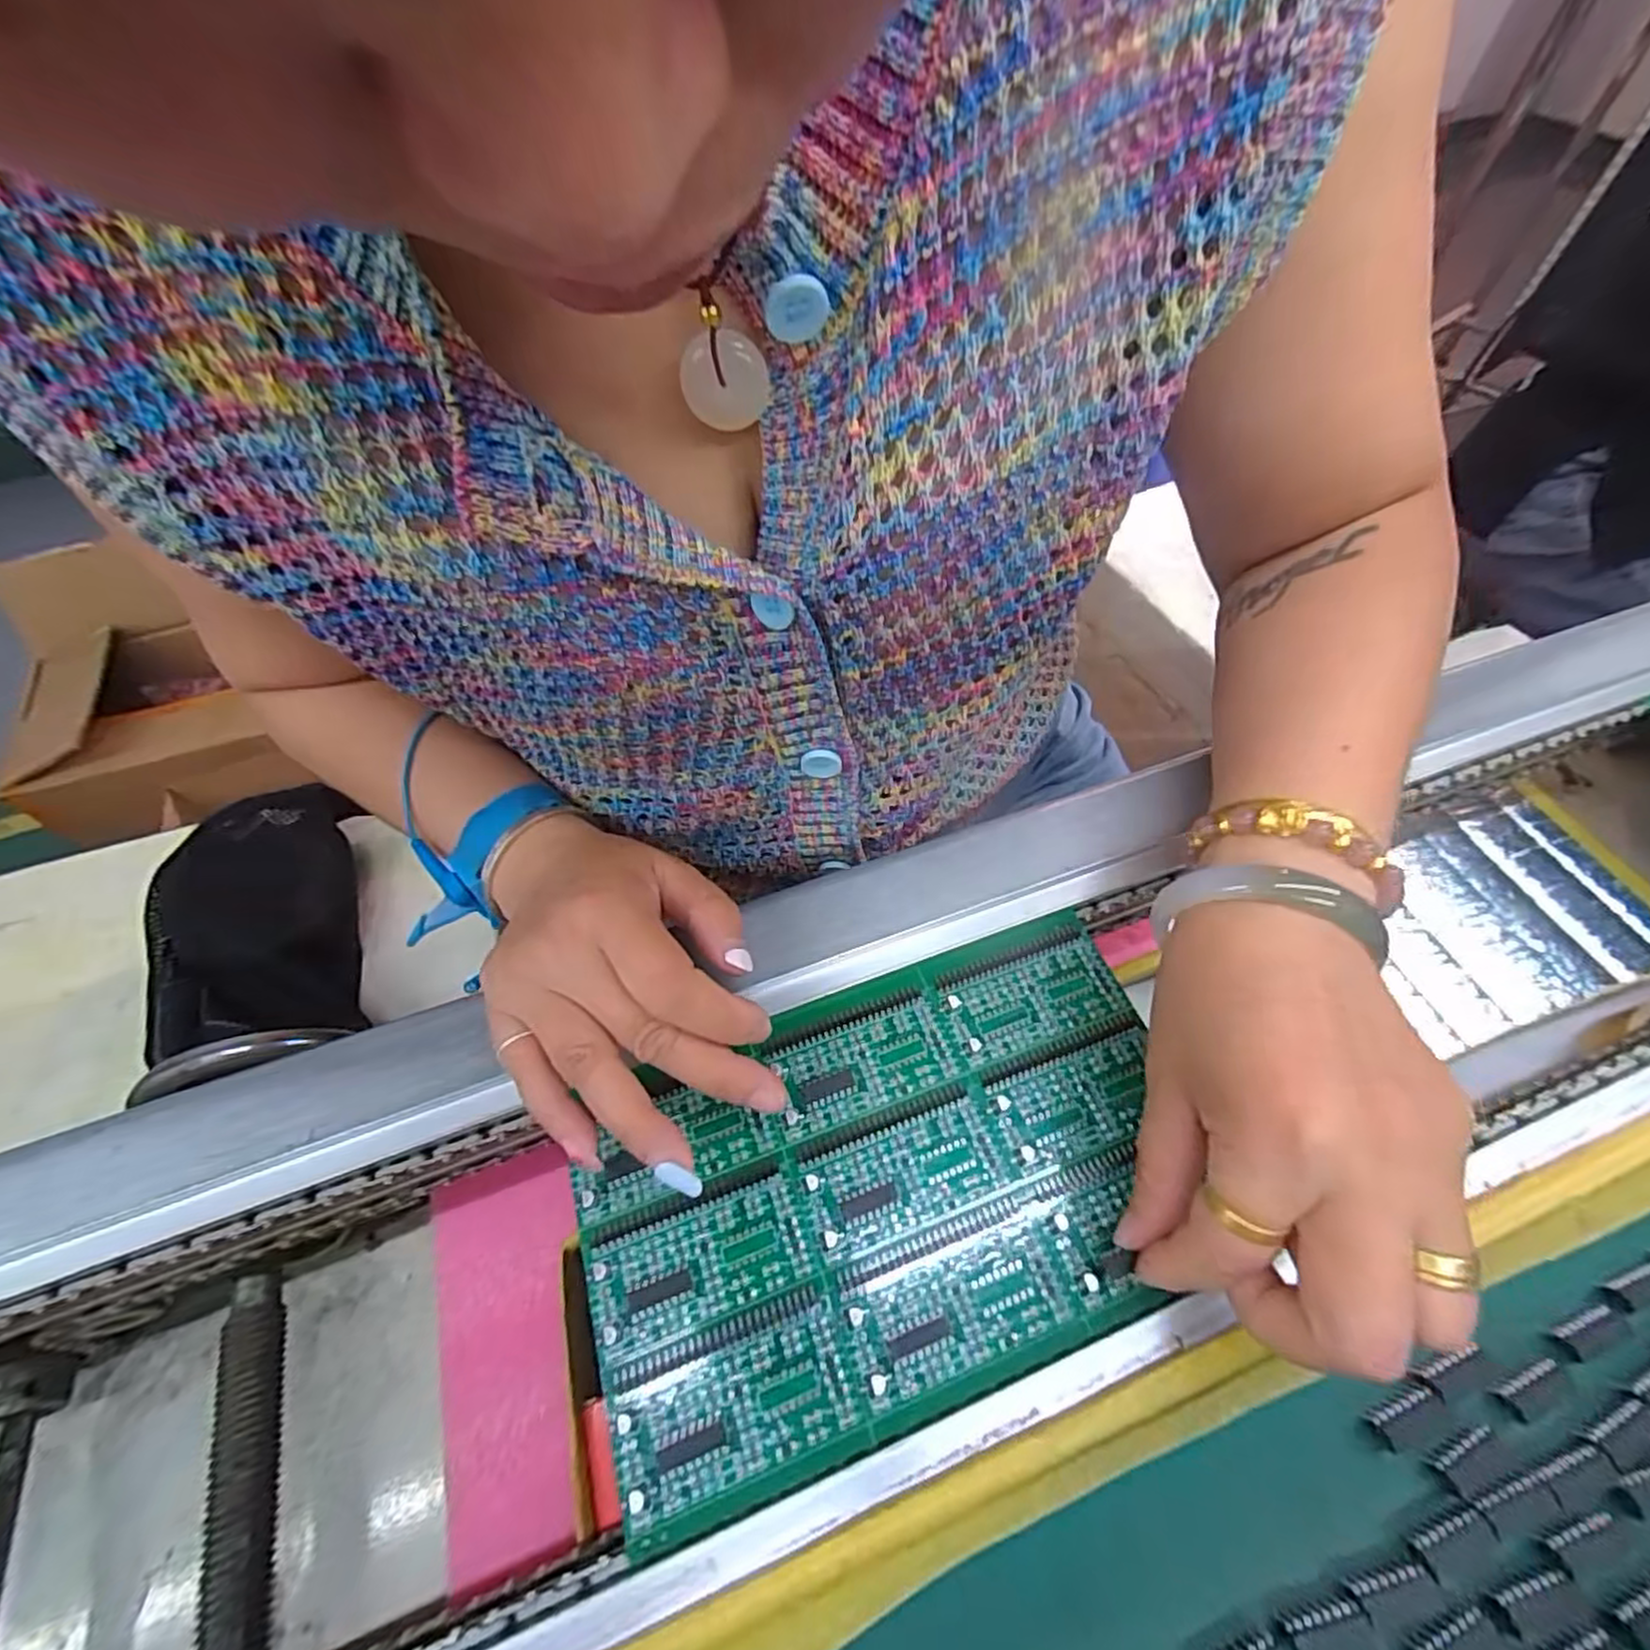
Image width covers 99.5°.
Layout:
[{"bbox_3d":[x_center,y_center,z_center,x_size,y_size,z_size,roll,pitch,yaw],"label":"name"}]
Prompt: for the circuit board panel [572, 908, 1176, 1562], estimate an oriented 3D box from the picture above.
[{"bbox_3d":[0.023,0.115,0.235,0.205,0.009,0.123,-18,54,-10],"label":"circuit board panel"}]

